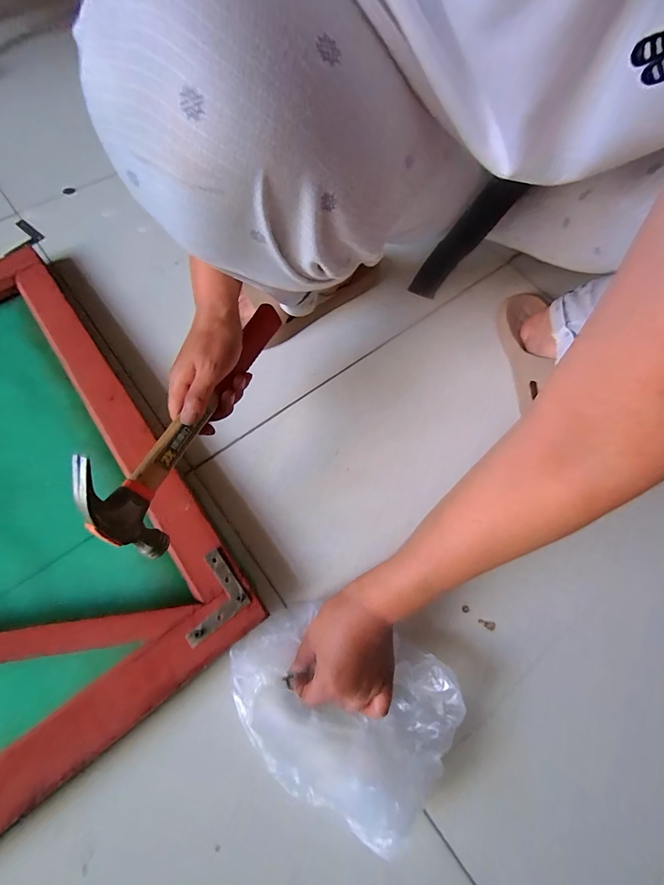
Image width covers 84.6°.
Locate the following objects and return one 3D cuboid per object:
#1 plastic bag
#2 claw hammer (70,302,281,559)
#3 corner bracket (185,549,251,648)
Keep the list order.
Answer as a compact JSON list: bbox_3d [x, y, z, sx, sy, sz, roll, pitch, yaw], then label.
[{"bbox_3d":[0.004,0.244,0.341,0.207,0.056,0.148,26,69,11],"label":"plastic bag"},{"bbox_3d":[-0.140,-0.043,0.357,0.020,0.106,0.286,3,63,38],"label":"claw hammer"},{"bbox_3d":[-0.129,0.157,0.372,0.066,0.006,0.065,-36,73,-14],"label":"corner bracket"}]

